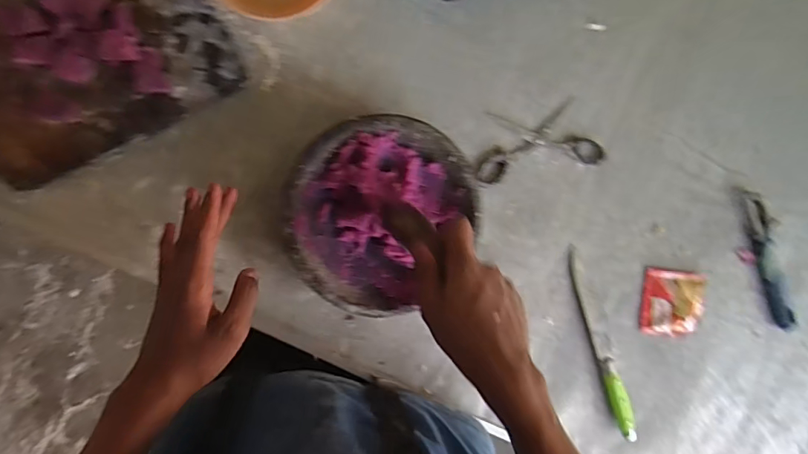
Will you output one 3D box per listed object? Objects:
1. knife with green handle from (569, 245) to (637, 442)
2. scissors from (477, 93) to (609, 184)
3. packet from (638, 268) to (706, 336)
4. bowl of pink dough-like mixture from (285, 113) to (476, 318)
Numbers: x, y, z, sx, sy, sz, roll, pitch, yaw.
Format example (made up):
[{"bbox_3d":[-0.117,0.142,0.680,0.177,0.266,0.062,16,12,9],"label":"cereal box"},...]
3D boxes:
[{"bbox_3d":[0.248,0.145,0.583,0.028,0.016,0.246,-17,94,-8],"label":"knife with green handle"},{"bbox_3d":[0.157,-0.103,0.559,0.156,0.011,0.079,-11,93,-9],"label":"scissors"},{"bbox_3d":[0.339,0.097,0.594,0.079,0.006,0.081,5,90,-9],"label":"packet"},{"bbox_3d":[-0.028,-0.017,0.507,0.183,0.057,0.200,0,91,-9],"label":"bowl of pink dough-like mixture"}]

